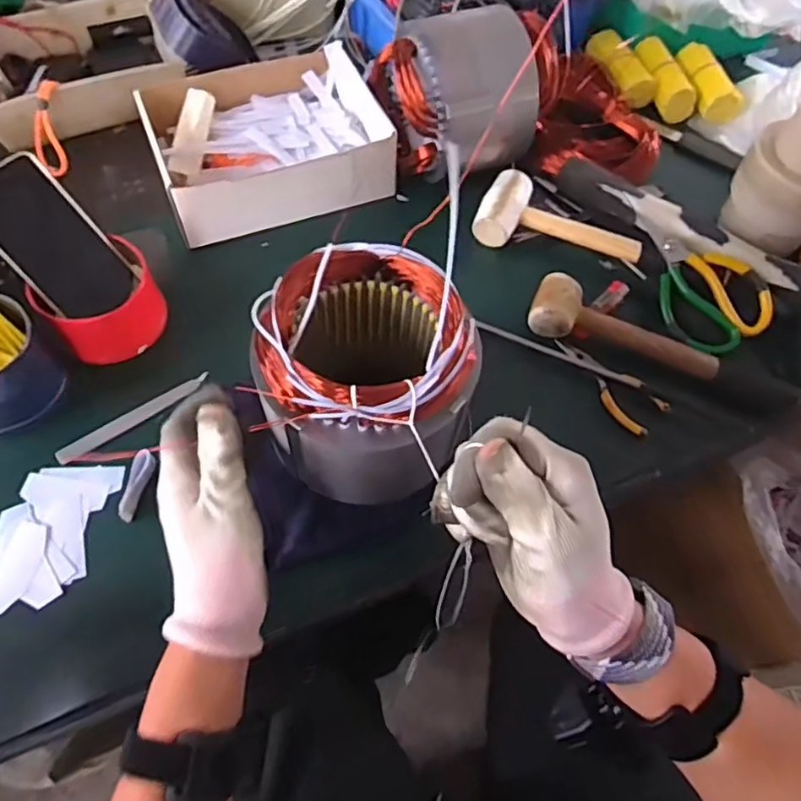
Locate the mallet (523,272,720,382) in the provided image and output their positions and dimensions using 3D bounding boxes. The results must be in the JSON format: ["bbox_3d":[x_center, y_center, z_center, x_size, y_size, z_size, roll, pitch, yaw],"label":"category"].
[{"bbox_3d":[0.219,-0.075,0.595,0.184,0.040,0.063,15,62,5],"label":"mallet"}]

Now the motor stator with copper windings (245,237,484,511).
[{"bbox_3d":[-0.021,-0.013,0.446,0.141,0.142,0.135,1,62,-2],"label":"motor stator with copper windings"}]

